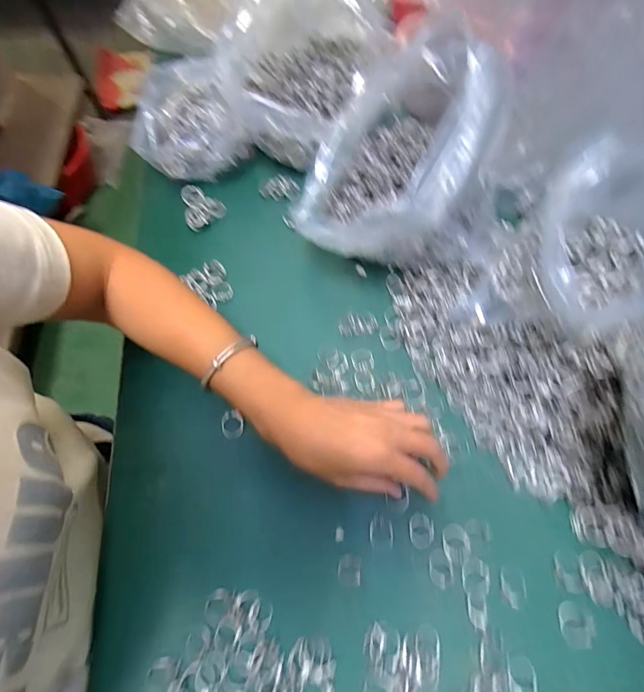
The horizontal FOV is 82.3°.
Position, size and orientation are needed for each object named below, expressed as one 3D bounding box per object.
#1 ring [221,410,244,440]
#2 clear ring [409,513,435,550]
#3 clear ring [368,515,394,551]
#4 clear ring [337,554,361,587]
[{"bbox_3d":[-0.085,0.075,0.349,0.020,0.004,0.026,-5,80,-1],"label":"ring"},{"bbox_3d":[0.086,0.158,0.315,0.021,0.004,0.027,7,66,3],"label":"clear ring"},{"bbox_3d":[0.050,0.158,0.313,0.021,0.004,0.026,-8,66,-3],"label":"clear ring"},{"bbox_3d":[0.022,0.183,0.301,0.018,0.007,0.022,1,66,0],"label":"clear ring"}]

